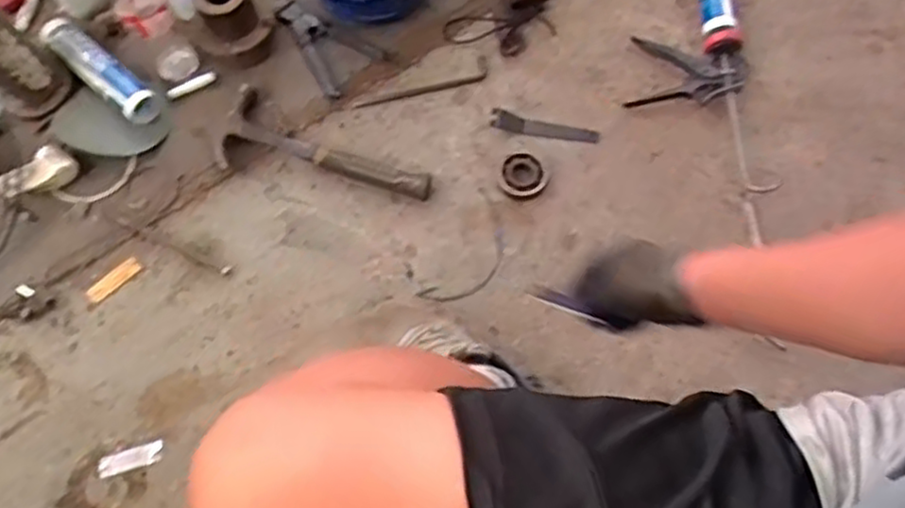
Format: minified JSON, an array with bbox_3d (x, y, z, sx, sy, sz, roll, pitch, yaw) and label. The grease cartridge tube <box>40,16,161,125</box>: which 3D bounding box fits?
[{"bbox_3d":[-0.547,-0.287,1.120,0.253,0.043,0.056,39,75,15],"label":"grease cartridge tube"}]

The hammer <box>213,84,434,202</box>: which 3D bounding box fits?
[{"bbox_3d":[-0.188,-0.145,1.064,0.328,0.028,0.116,19,71,9],"label":"hammer"}]

